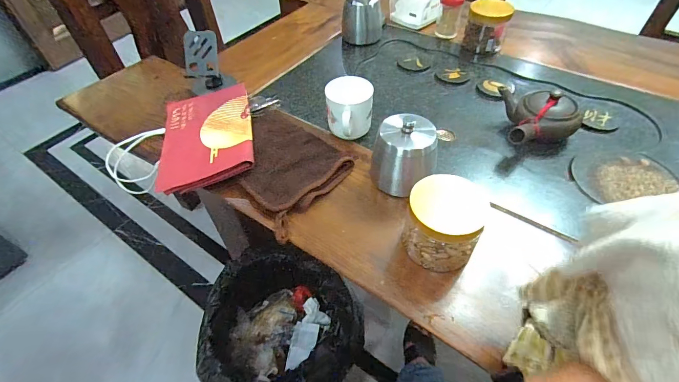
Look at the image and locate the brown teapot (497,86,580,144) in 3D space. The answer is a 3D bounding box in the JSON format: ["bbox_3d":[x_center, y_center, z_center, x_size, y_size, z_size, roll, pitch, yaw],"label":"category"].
[{"bbox_3d":[0.320,-0.125,0.559,0.108,0.058,0.103,-1,50,2],"label":"brown teapot"}]

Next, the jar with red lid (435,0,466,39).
[{"bbox_3d":[0.245,-0.394,0.772,0.050,0.095,0.041,12,51,12],"label":"jar with red lid"}]

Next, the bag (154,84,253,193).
[{"bbox_3d":[-0.214,-0.093,0.562,0.147,0.031,0.233,-10,50,-6],"label":"bag"}]

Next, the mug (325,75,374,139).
[{"bbox_3d":[0.015,-0.126,0.552,0.073,0.074,0.081,4,50,6],"label":"mug"}]

